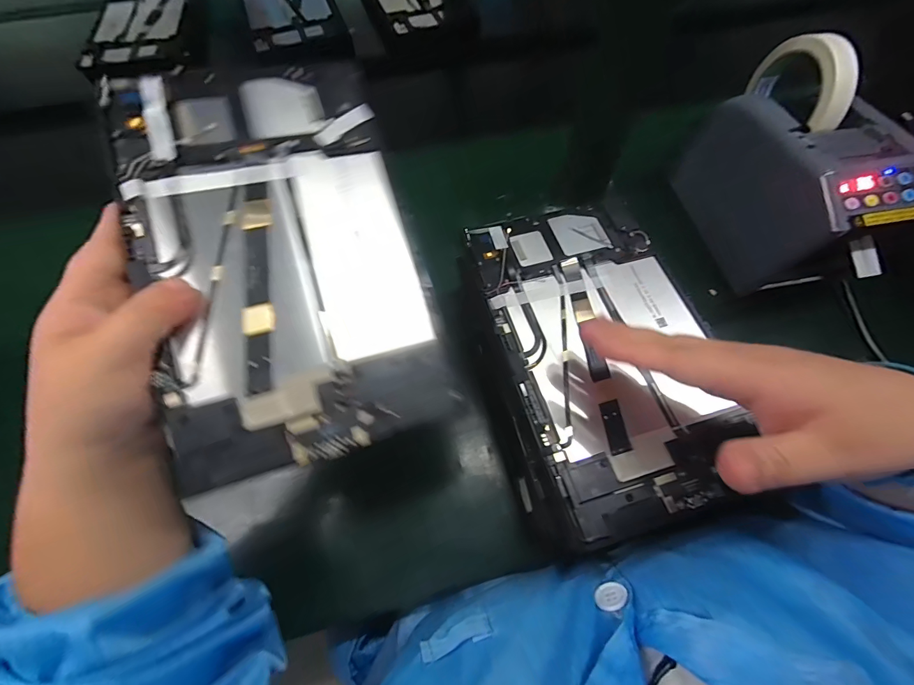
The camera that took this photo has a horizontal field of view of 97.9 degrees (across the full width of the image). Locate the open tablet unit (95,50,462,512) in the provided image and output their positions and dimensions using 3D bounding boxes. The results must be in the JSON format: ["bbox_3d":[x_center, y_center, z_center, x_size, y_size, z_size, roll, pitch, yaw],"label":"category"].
[{"bbox_3d":[-0.097,-0.052,0.226,0.143,0.010,0.230,-16,82,-13],"label":"open tablet unit"}]

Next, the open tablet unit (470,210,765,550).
[{"bbox_3d":[0.105,-0.004,0.282,0.141,0.008,0.235,-13,64,-6],"label":"open tablet unit"}]

